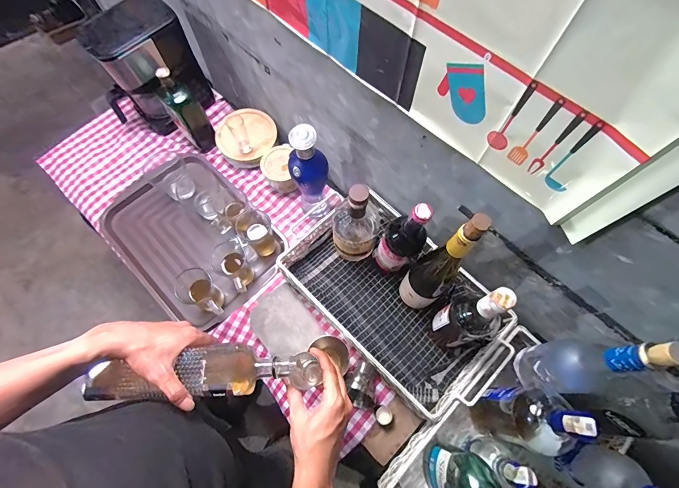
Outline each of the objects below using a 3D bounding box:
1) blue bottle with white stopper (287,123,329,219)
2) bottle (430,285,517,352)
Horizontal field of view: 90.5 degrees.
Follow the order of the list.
[{"bbox_3d":[-0.064,-0.141,0.721,0.074,0.271,0.062,-14,69,-6],"label":"blue bottle with white stopper"},{"bbox_3d":[0.210,0.131,0.559,0.059,0.275,0.068,-14,69,-6],"label":"bottle"}]

